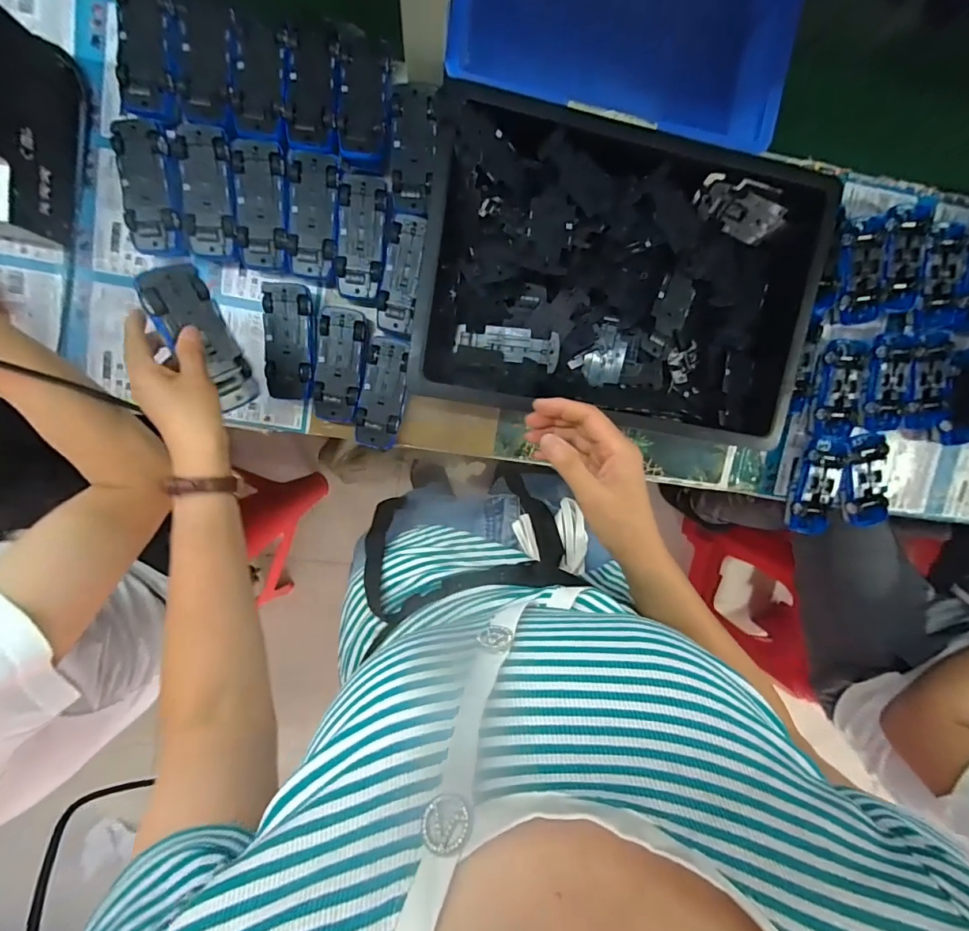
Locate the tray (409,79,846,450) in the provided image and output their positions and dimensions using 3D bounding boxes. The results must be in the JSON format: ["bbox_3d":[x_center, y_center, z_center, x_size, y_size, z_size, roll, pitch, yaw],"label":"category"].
[{"bbox_3d":[0.153,-0.208,0.539,0.465,0.086,0.316,7,96,-7],"label":"tray"}]

